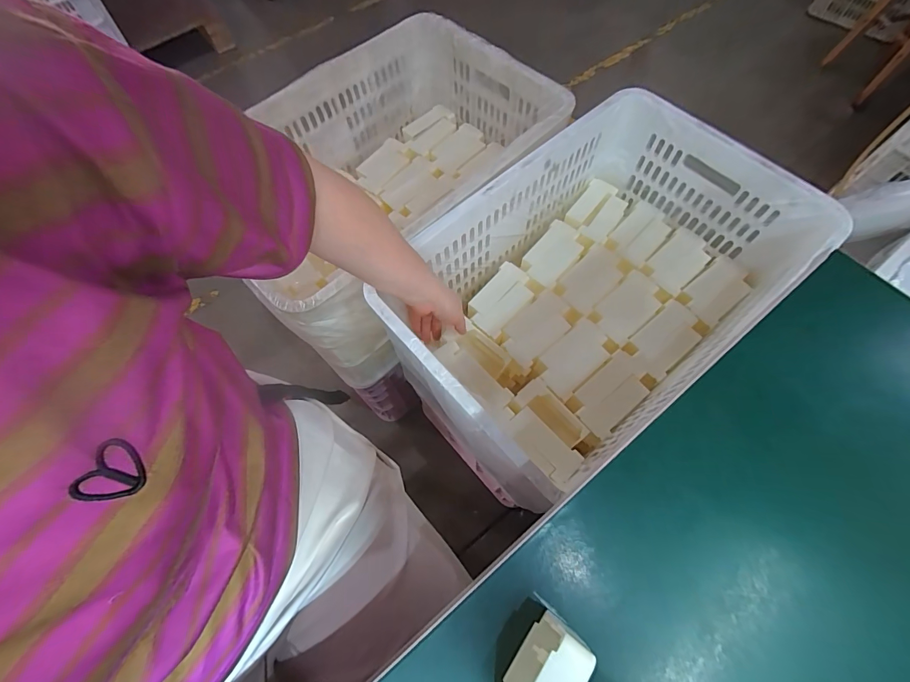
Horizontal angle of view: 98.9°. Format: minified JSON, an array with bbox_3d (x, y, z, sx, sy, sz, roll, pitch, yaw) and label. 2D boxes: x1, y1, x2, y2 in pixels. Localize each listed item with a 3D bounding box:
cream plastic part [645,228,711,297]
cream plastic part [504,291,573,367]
[{"bbox_3d":[0.375,-0.135,0.659,0.126,0.012,0.072,-43,71,-14],"label":"cream plastic part"},{"bbox_3d":[0.132,-0.020,0.624,0.071,0.016,0.125,43,71,14],"label":"cream plastic part"}]

